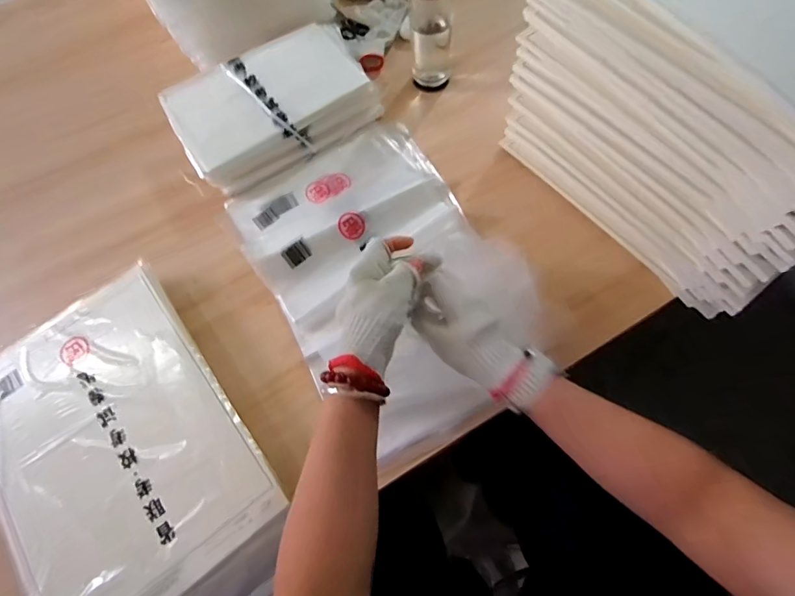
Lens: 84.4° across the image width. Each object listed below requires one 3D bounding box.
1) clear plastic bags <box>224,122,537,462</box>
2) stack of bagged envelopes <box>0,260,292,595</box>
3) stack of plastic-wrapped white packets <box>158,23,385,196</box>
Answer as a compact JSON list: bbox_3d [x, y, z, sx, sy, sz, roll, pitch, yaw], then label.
[{"bbox_3d":[-0.017,-0.047,0.614,0.307,0.039,0.451,-31,70,-9],"label":"clear plastic bags"},{"bbox_3d":[-0.324,0.209,0.531,0.284,0.054,0.485,-36,71,-11],"label":"stack of bagged envelopes"},{"bbox_3d":[-0.199,-0.308,0.710,0.305,0.071,0.197,-30,70,-9],"label":"stack of plastic-wrapped white packets"}]

